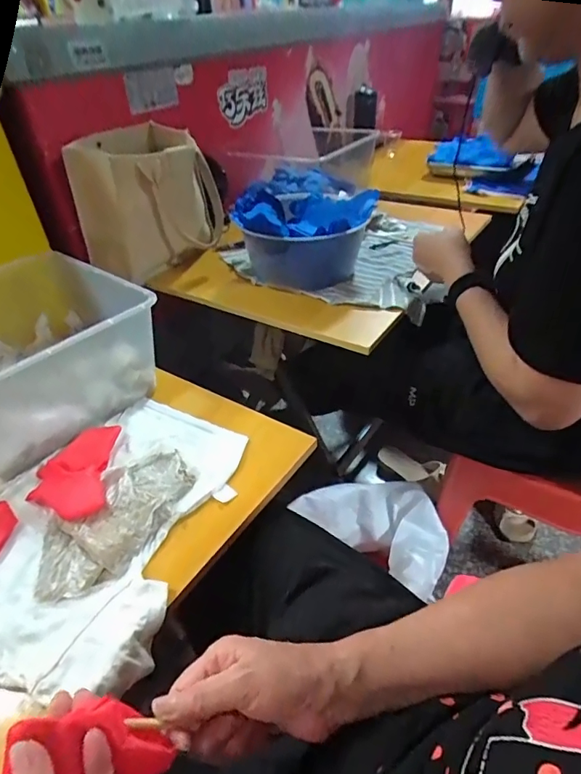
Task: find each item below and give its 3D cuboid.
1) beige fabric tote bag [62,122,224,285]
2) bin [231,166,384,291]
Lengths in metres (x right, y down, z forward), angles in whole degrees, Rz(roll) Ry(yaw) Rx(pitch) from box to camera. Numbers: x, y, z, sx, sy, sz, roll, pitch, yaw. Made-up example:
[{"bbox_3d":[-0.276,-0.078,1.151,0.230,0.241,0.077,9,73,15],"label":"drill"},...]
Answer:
[{"bbox_3d":[-0.253,-0.341,0.861,0.227,0.212,0.208,5,39,11],"label":"beige fabric tote bag"},{"bbox_3d":[0.027,-0.269,0.820,0.221,0.128,0.227,-3,39,1],"label":"bin"}]

